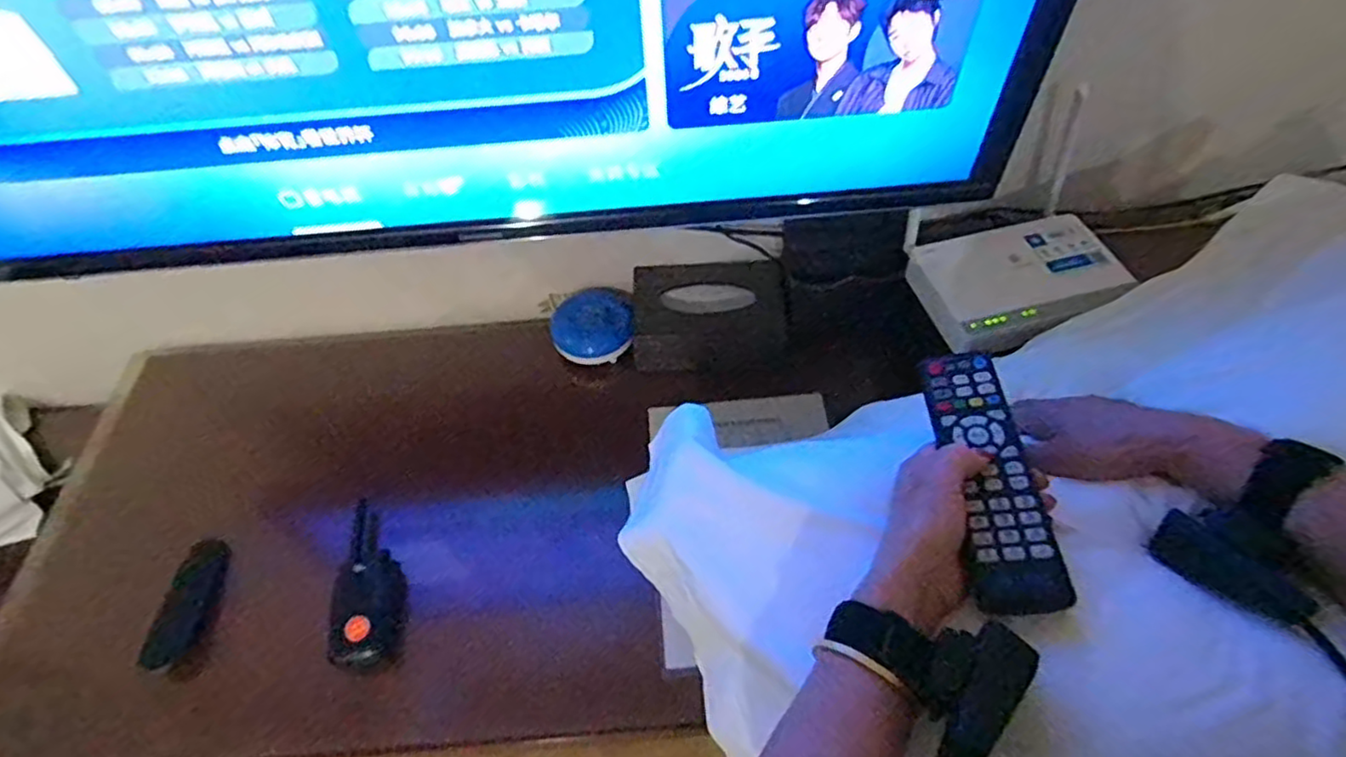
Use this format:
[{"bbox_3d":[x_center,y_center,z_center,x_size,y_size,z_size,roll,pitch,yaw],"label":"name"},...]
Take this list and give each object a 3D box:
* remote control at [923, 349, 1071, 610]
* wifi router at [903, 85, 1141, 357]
[{"bbox_3d":[0.196,0.055,0.416,0.048,0.018,0.175,0,52,2],"label":"remote control"},{"bbox_3d":[0.370,-0.153,0.695,0.209,0.145,0.181,-19,55,-12],"label":"wifi router"}]

